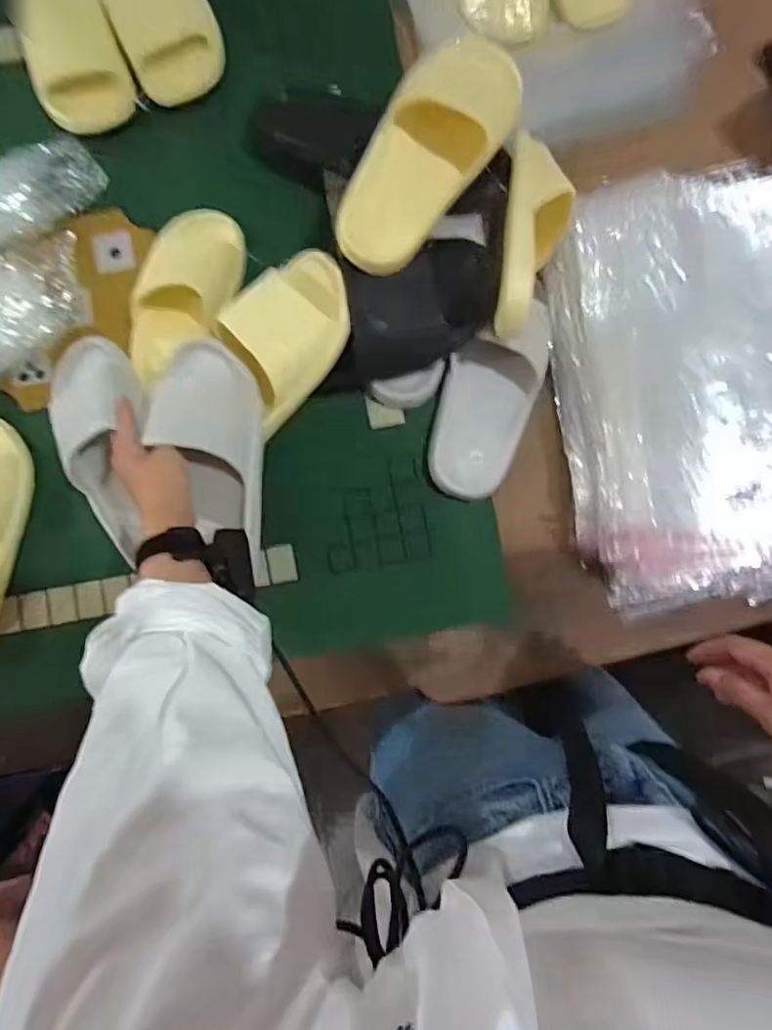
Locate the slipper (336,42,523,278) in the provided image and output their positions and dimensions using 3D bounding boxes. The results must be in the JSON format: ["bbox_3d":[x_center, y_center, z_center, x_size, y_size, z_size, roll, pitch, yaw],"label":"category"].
[{"bbox_3d":[0.040,-0.339,0.513,0.098,0.058,0.229,32,86,1],"label":"slipper"}]

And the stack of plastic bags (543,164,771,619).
[{"bbox_3d":[0.373,-0.140,0.595,0.363,0.090,0.476,-7,87,3],"label":"stack of plastic bags"}]

